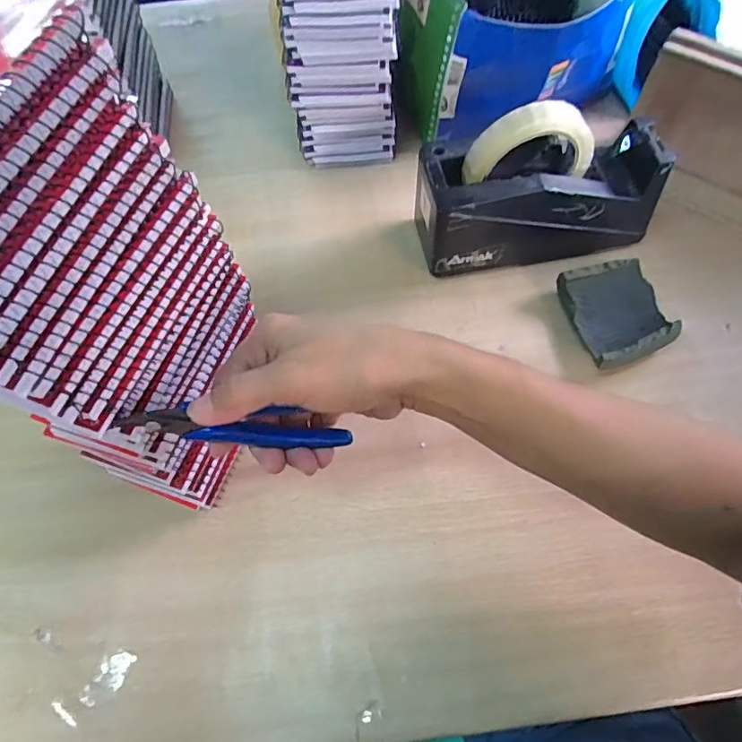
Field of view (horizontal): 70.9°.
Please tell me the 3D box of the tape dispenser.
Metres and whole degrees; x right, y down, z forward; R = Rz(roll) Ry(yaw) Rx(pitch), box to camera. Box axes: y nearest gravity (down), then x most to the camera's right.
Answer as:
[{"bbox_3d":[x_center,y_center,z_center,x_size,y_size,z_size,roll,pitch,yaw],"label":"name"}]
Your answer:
[{"bbox_3d":[0.139,-0.151,0.433,0.197,0.126,0.078,-9,65,-2],"label":"tape dispenser"}]

